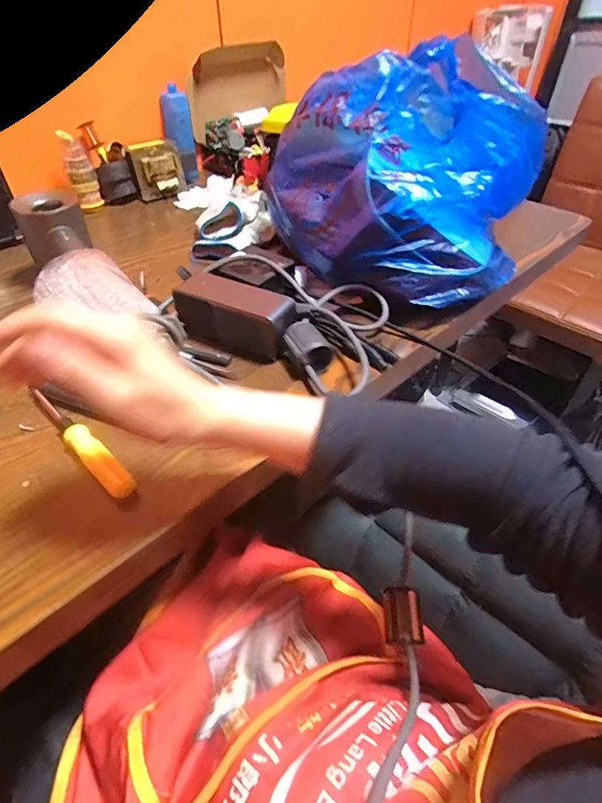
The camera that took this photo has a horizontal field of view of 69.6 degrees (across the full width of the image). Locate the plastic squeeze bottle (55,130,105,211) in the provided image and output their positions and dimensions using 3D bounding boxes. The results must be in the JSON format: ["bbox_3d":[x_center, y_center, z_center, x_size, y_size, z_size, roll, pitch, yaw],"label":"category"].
[{"bbox_3d":[-0.373,-0.386,0.730,0.047,0.105,0.035,-18,46,-18],"label":"plastic squeeze bottle"}]

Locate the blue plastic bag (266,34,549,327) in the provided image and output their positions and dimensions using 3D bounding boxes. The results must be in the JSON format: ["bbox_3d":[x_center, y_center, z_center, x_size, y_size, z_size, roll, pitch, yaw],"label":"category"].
[{"bbox_3d":[0.116,-0.272,0.527,0.244,0.206,0.282,-23,48,-22],"label":"blue plastic bag"}]

